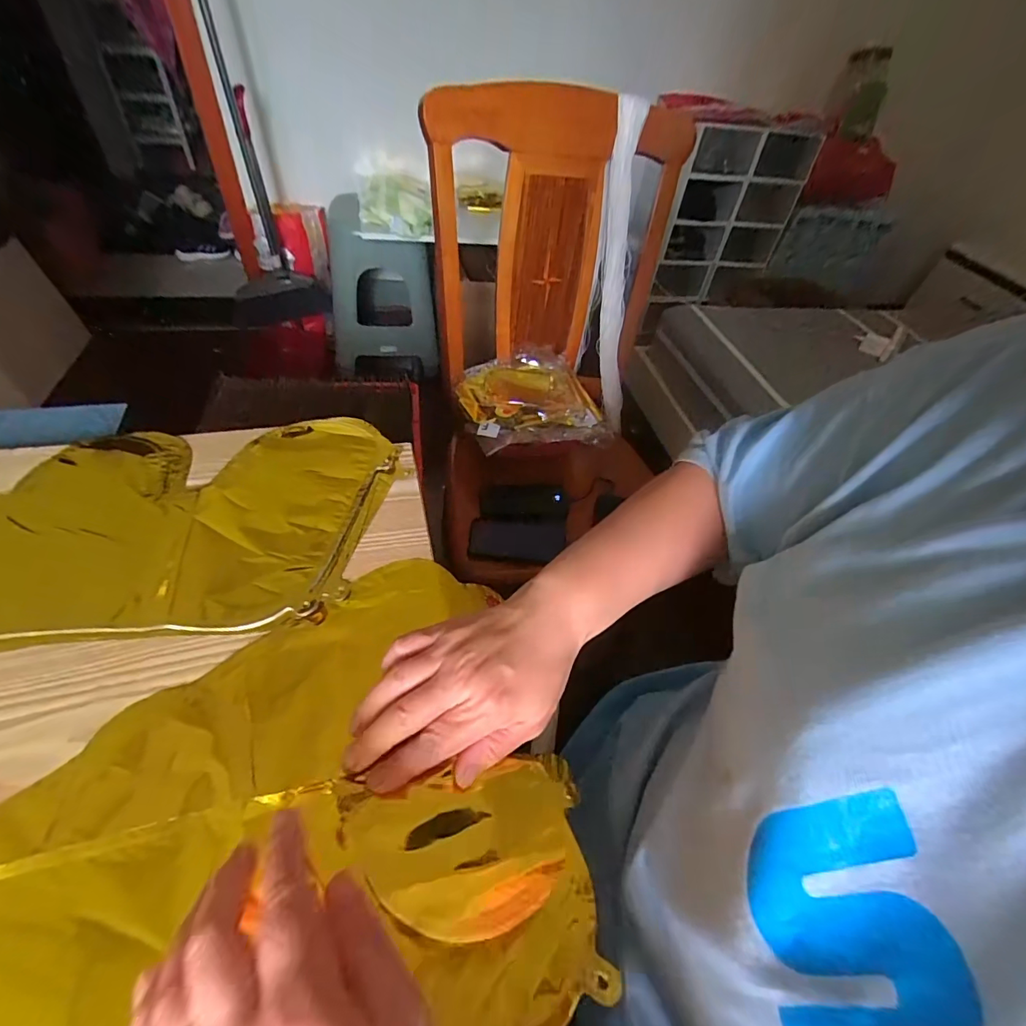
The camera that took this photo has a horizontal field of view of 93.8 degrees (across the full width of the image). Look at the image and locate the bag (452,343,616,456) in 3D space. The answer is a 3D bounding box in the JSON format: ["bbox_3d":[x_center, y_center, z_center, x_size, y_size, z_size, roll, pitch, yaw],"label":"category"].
[{"bbox_3d":[0.035,-0.218,0.922,0.265,0.052,0.231,-10,51,-17],"label":"bag"}]

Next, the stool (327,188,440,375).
[{"bbox_3d":[-0.453,-0.749,1.652,0.347,0.472,0.280,-7,51,-14],"label":"stool"}]

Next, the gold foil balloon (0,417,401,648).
[{"bbox_3d":[-0.315,0.005,0.370,0.420,0.013,0.210,-5,50,-11],"label":"gold foil balloon"}]

